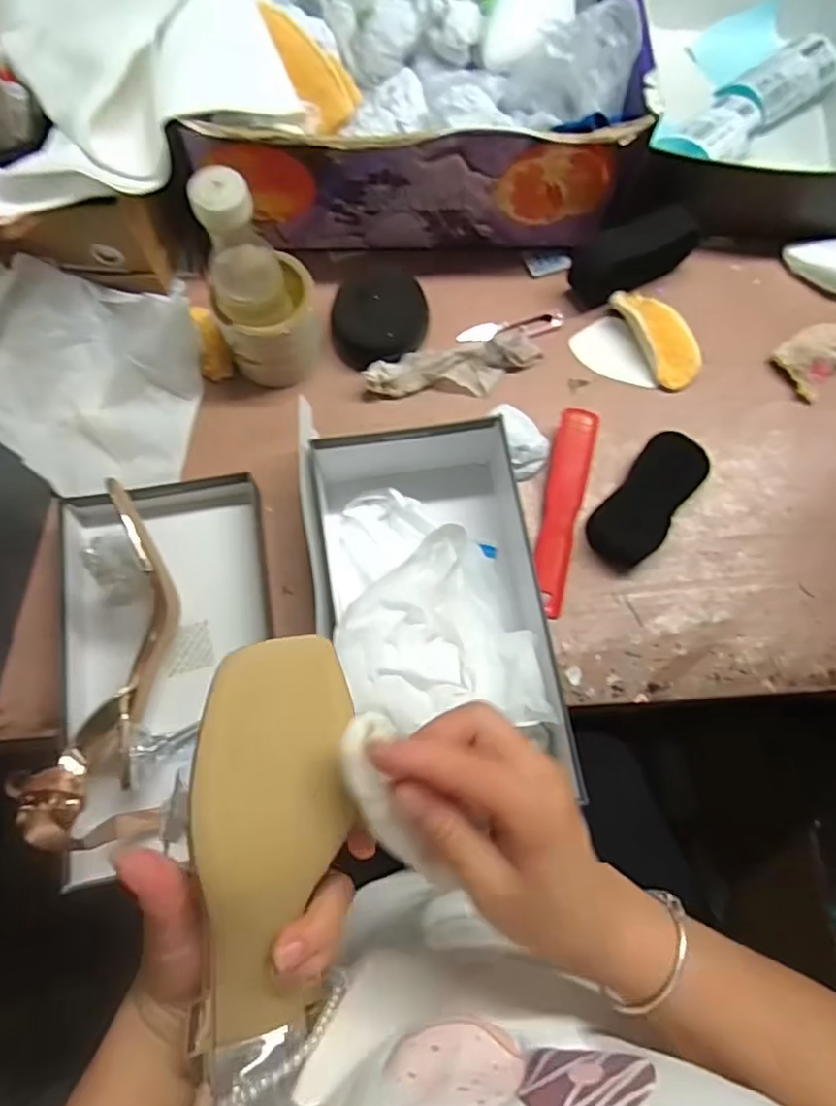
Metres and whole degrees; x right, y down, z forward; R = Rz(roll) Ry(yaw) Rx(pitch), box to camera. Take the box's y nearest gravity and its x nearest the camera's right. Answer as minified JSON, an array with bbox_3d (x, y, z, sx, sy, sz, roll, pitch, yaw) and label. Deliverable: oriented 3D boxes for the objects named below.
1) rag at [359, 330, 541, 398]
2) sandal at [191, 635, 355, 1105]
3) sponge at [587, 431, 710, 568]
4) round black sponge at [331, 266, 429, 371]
[{"bbox_3d":[0.035,-0.178,0.594,0.168,0.025,0.052,-13,75,-5],"label":"rag"},{"bbox_3d":[-0.070,0.149,0.289,0.071,0.051,0.208,1,84,-1],"label":"sandal"},{"bbox_3d":[0.208,-0.048,0.561,0.057,0.029,0.128,37,77,8],"label":"sponge"},{"bbox_3d":[-0.036,-0.221,0.589,0.089,0.036,0.085,0,75,-2],"label":"round black sponge"}]

